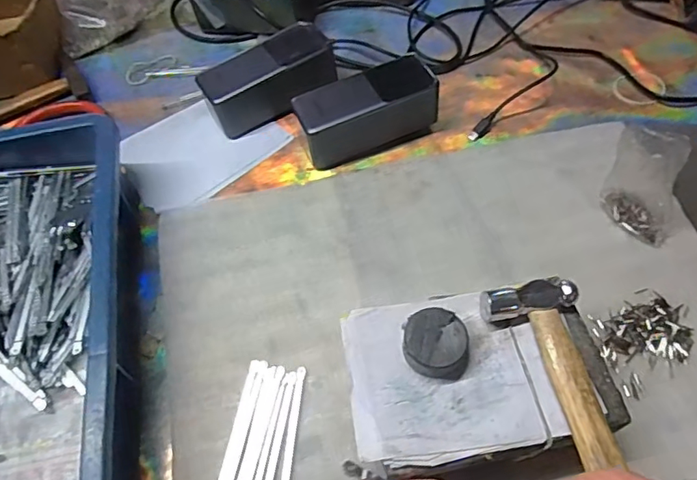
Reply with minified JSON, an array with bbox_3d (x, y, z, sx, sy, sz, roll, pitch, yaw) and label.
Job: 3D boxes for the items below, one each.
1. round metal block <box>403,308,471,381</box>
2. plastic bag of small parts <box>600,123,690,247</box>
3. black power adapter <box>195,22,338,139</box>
[{"bbox_3d":[0.054,0.065,0.317,0.039,0.021,0.039,-1,59,1],"label":"round metal block"},{"bbox_3d":[0.234,-0.044,0.416,0.027,0.097,0.055,-34,42,-17],"label":"plastic bag of small parts"},{"bbox_3d":[-0.079,-0.158,0.510,0.127,0.058,0.051,-26,62,-13],"label":"black power adapter"}]

